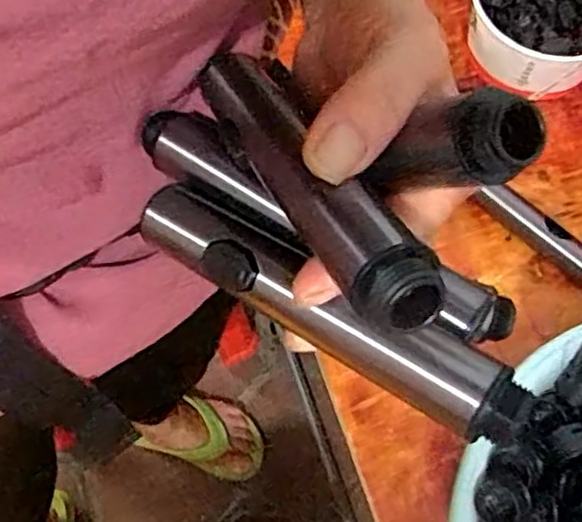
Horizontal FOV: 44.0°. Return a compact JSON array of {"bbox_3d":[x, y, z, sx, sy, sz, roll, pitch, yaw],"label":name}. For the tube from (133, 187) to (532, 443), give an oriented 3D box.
[{"bbox_3d":[0.007,0.014,0.244,0.150,0.018,0.026,31,68,24],"label":"tube"}]

